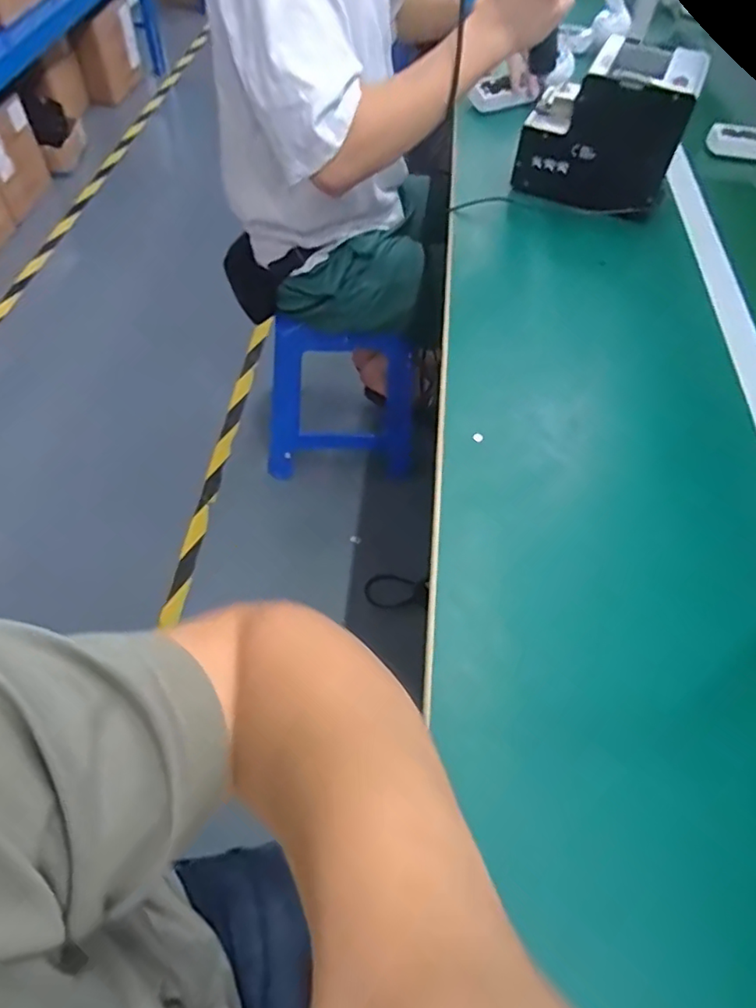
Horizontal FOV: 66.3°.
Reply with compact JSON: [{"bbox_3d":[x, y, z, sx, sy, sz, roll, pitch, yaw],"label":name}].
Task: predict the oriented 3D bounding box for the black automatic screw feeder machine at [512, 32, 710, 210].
[{"bbox_3d":[0.285,-0.468,0.716,0.180,0.146,0.112,26,58,12],"label":"black automatic screw feeder machine"}]

